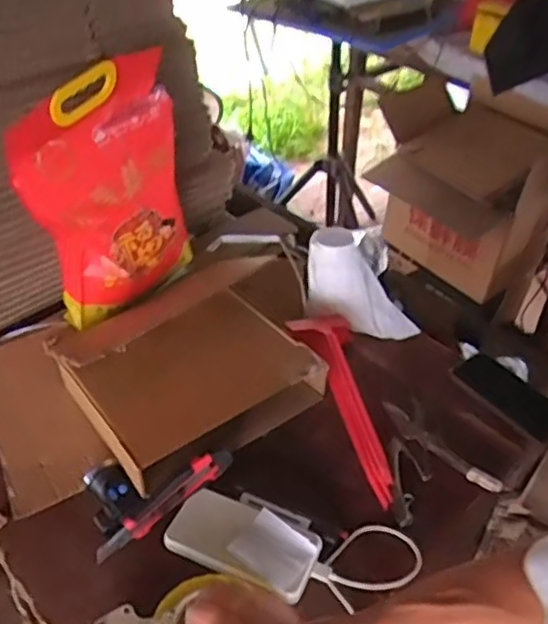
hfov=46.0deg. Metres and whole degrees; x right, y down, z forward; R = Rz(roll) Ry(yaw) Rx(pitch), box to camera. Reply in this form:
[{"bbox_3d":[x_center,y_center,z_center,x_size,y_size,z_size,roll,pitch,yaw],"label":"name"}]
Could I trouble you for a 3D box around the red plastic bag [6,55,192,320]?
[{"bbox_3d":[-0.225,-0.161,0.909,0.069,0.348,0.259,32,50,30],"label":"red plastic bag"}]

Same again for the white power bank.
[{"bbox_3d":[-0.034,0.252,0.715,0.165,0.026,0.075,19,44,18],"label":"white power bank"}]

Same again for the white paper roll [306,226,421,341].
[{"bbox_3d":[0.139,-0.045,0.990,0.172,0.142,0.069,12,43,12],"label":"white paper roll"}]

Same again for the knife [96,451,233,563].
[{"bbox_3d":[-0.126,0.219,0.742,0.180,0.025,0.024,-37,52,-15],"label":"knife"}]

